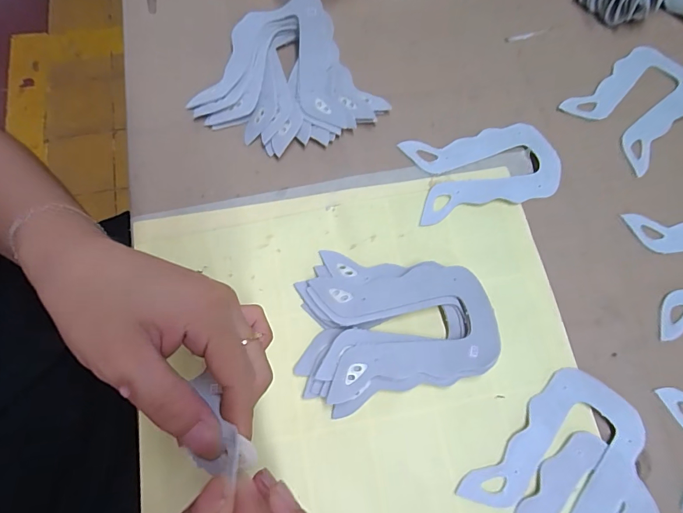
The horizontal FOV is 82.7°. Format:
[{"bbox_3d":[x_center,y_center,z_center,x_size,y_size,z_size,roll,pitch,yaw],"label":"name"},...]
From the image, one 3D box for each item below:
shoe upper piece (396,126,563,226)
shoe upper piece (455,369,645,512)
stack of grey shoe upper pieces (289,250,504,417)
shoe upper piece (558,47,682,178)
[{"bbox_3d":[0.122,-0.074,0.333,0.126,0.005,0.073,-11,74,-3],"label":"shoe upper piece"},{"bbox_3d":[0.157,0.143,0.267,0.097,0.004,0.122,38,76,9],"label":"shoe upper piece"},{"bbox_3d":[0.039,0.051,0.284,0.135,0.022,0.109,-1,73,-2],"label":"stack of grey shoe upper pieces"},{"bbox_3d":[0.277,-0.146,0.360,0.125,0.005,0.087,-43,79,-13],"label":"shoe upper piece"}]

